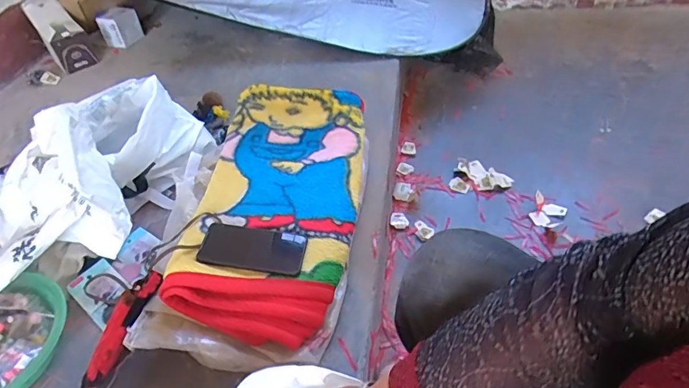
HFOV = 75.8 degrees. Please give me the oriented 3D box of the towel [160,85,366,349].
[{"bbox_3d":[-0.112,-0.009,0.795,0.280,0.063,0.528,6,49,0],"label":"towel"}]

